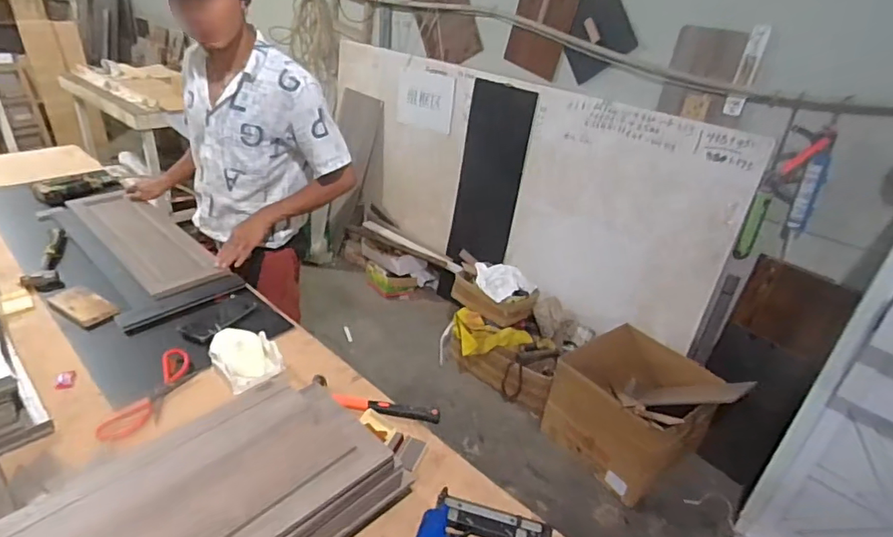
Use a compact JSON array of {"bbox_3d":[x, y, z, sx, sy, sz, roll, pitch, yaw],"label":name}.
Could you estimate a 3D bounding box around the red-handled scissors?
[{"bbox_3d":[-0.556,0.241,0.985,0.101,0.022,0.229,10,30,7],"label":"red-handled scissors"}]

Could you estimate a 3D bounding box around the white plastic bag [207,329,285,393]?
[{"bbox_3d":[-0.417,0.168,1.059,0.122,0.048,0.168,-16,36,-33],"label":"white plastic bag"}]

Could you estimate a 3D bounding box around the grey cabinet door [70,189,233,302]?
[{"bbox_3d":[-0.898,-0.100,1.525,0.747,0.021,0.207,29,37,34],"label":"grey cabinet door"}]

